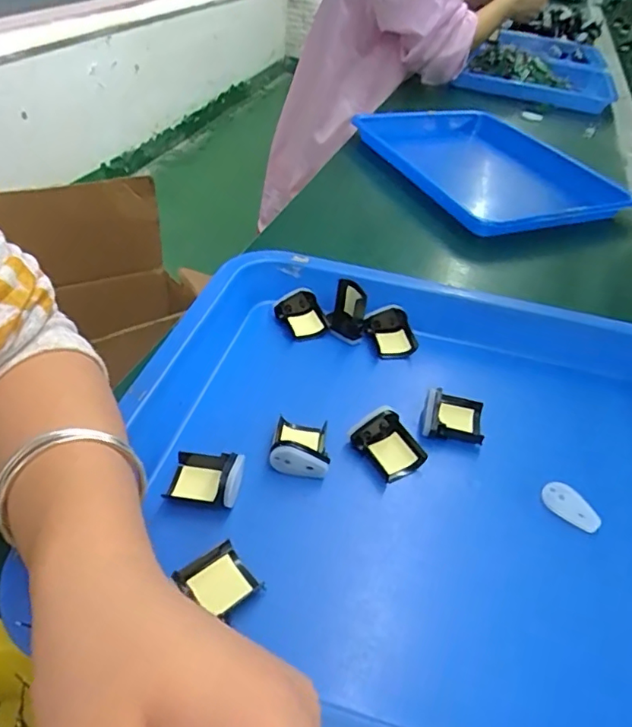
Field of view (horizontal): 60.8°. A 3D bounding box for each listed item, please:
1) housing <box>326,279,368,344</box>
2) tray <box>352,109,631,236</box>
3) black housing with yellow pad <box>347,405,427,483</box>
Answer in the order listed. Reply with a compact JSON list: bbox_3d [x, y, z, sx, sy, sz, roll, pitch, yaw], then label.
[{"bbox_3d":[0.025,-0.043,0.432,0.029,0.038,0.037,10,42,3],"label":"housing"},{"bbox_3d":[0.224,-0.266,0.720,0.243,0.043,0.321,-15,46,-22],"label":"tray"},{"bbox_3d":[0.046,0.052,0.346,0.035,0.025,0.041,-19,48,-26],"label":"black housing with yellow pad"}]

